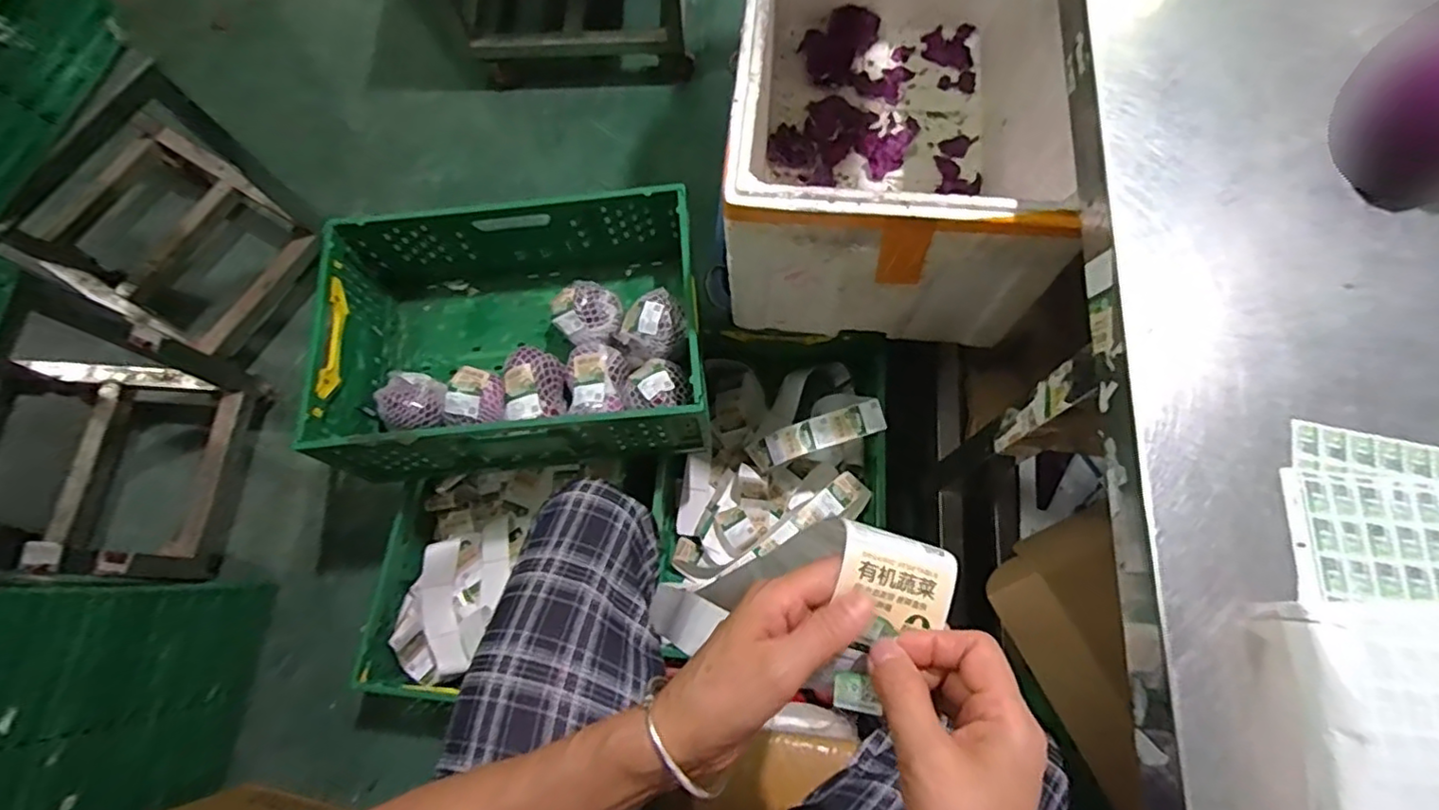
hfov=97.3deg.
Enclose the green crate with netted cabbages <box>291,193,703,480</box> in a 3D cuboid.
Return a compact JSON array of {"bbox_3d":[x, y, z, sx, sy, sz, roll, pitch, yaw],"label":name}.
[{"bbox_3d":[-0.337,-0.107,1.076,0.610,0.224,0.404,-5,72,1],"label":"green crate with netted cabbages"}]

